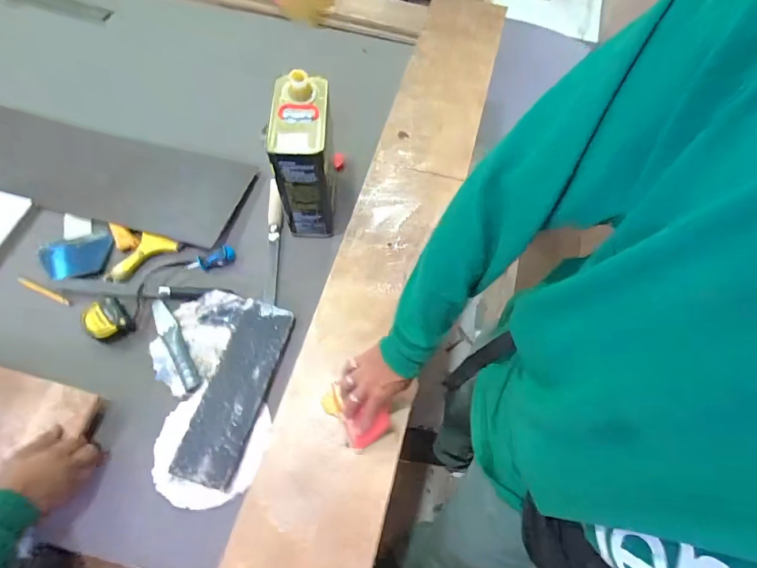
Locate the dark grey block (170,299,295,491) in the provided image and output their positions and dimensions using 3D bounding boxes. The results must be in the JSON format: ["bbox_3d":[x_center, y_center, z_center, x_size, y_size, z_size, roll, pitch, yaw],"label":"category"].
[{"bbox_3d":[-0.235,0.172,0.689,0.091,0.017,0.297,20,63,-8],"label":"dark grey block"}]

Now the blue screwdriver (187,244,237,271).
[{"bbox_3d":[-0.323,-0.046,0.793,0.088,0.031,0.037,-27,68,-13],"label":"blue screwdriver"}]

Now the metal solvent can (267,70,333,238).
[{"bbox_3d":[-0.131,-0.218,0.748,0.091,0.253,0.157,-1,65,-1],"label":"metal solvent can"}]

